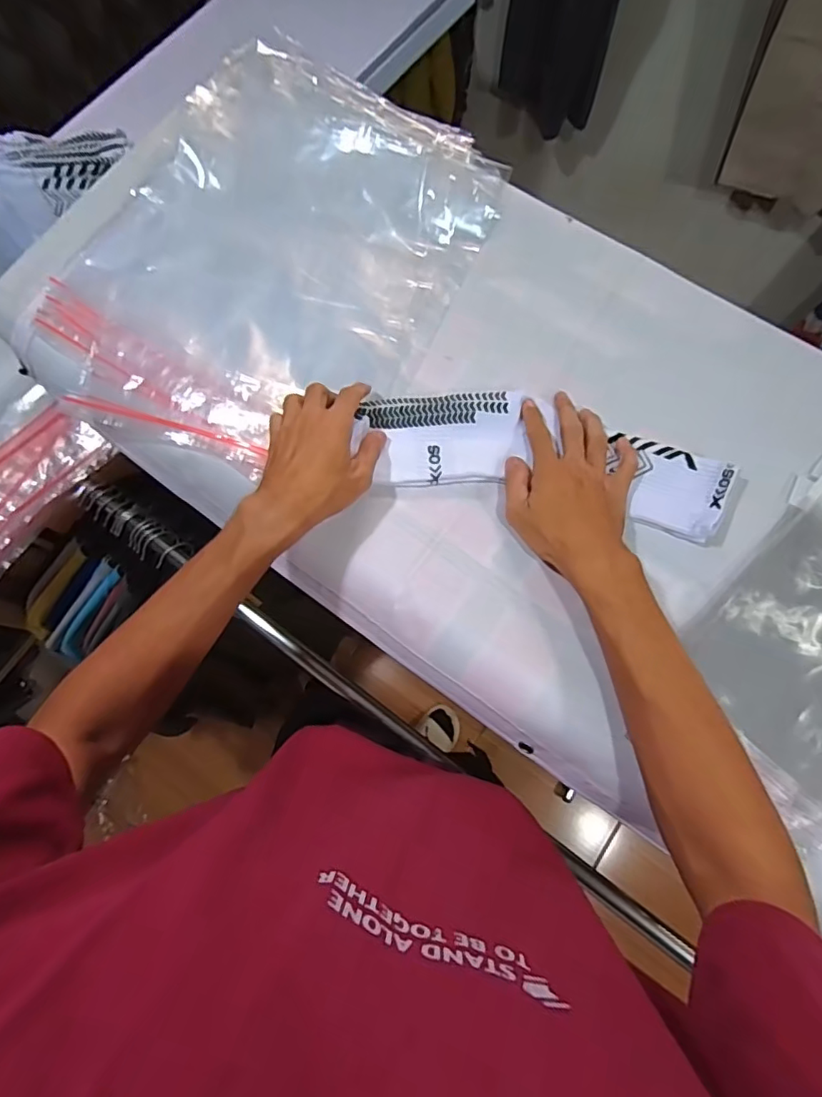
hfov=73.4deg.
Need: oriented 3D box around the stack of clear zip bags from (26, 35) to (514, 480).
[{"bbox_3d":[-0.140,-0.297,0.574,0.354,0.035,0.449,35,81,7],"label":"stack of clear zip bags"}]

